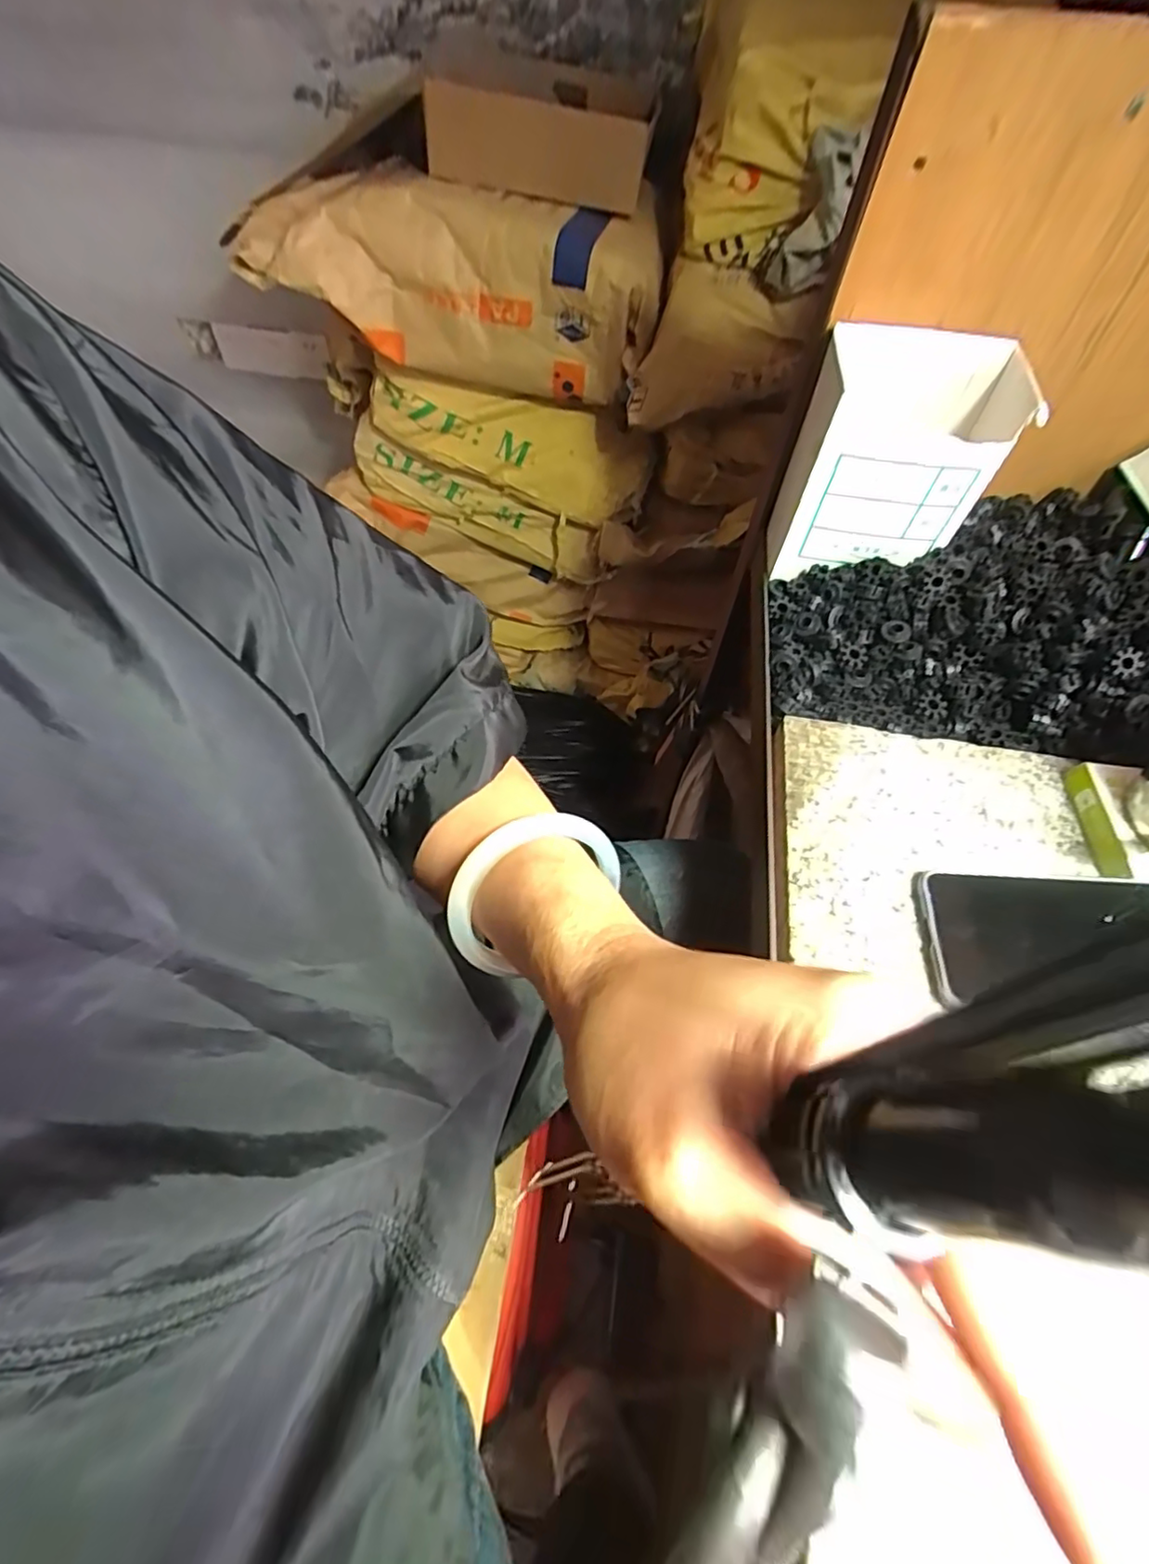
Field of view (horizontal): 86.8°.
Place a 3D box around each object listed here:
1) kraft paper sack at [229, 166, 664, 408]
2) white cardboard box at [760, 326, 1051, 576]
[{"bbox_3d":[-0.153,-0.660,0.812,0.528,0.184,0.192,11,57,5],"label":"kraft paper sack"},{"bbox_3d":[0.215,-0.217,0.421,0.122,0.136,0.065,9,56,4],"label":"white cardboard box"}]

